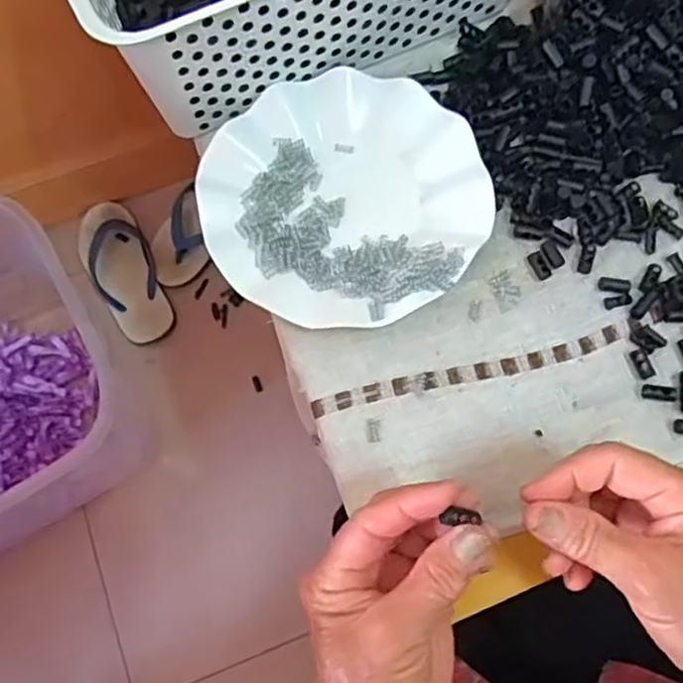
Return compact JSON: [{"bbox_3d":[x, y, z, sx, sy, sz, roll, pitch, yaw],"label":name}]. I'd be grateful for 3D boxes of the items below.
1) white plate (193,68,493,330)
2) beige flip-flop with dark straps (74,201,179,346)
[{"bbox_3d":[0.002,-0.095,0.434,0.178,0.021,0.179,-1,72,2],"label":"white plate"},{"bbox_3d":[-0.323,-0.107,0.982,0.095,0.038,0.241,-30,74,-8],"label":"beige flip-flop with dark straps"}]

